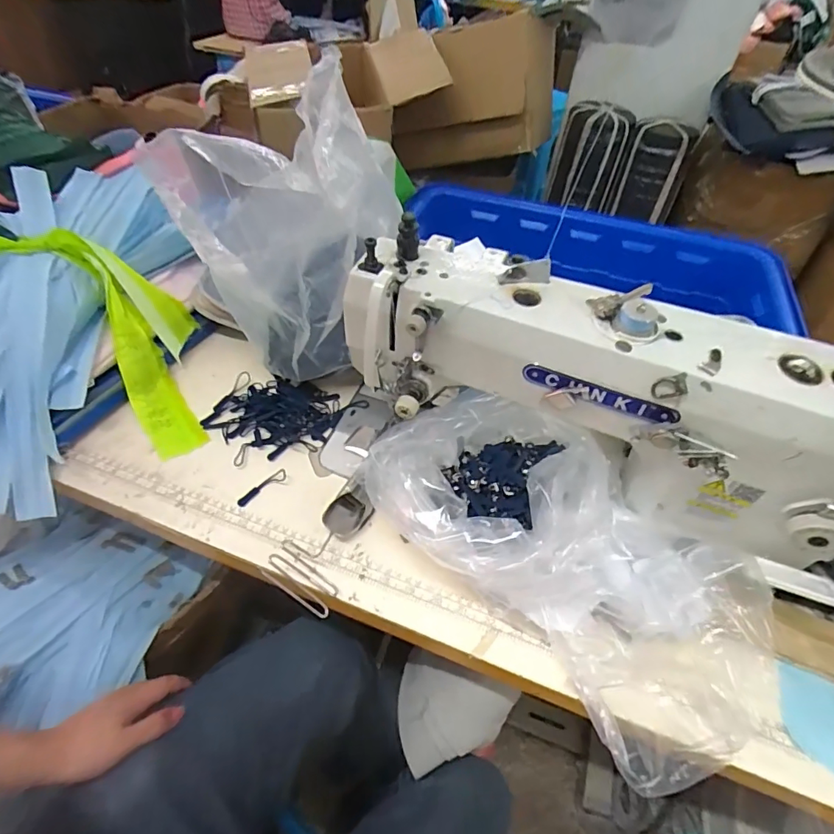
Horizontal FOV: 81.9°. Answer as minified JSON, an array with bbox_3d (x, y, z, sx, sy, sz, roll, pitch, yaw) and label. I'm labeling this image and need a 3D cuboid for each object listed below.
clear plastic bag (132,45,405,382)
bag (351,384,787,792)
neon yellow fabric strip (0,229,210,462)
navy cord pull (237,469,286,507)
[{"bbox_3d":[-0.126,-0.172,0.493,0.167,0.259,0.159,8,50,3],"label":"clear plastic bag"},{"bbox_3d":[0.120,0.107,0.426,0.204,0.113,0.345,-32,59,-26],"label":"bag"},{"bbox_3d":[-0.355,-0.109,0.564,0.329,0.057,0.163,51,40,-17],"label":"neon yellow fabric strip"},{"bbox_3d":[-0.166,0.075,0.512,0.056,0.011,0.012,-32,59,-26],"label":"navy cord pull"}]

